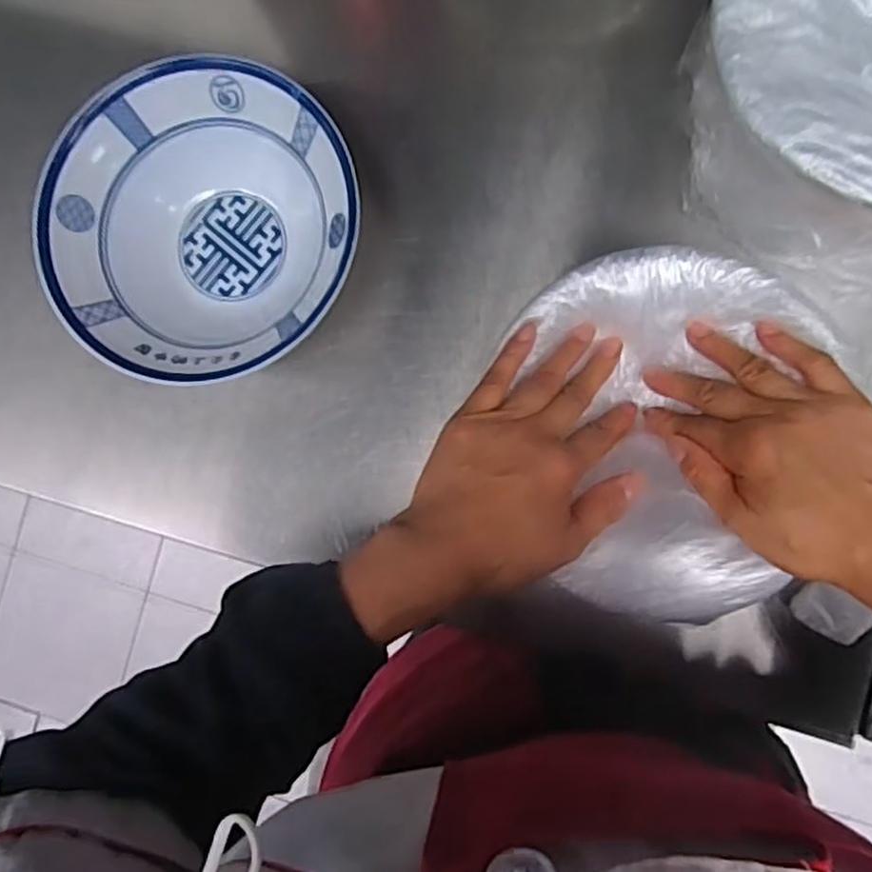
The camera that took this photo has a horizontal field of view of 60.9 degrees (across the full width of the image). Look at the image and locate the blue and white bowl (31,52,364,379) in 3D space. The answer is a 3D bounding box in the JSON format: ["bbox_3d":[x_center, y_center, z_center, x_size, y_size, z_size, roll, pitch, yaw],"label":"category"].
[{"bbox_3d":[-0.148,-0.134,0.495,0.199,0.082,0.193,0,87,6],"label":"blue and white bowl"}]

